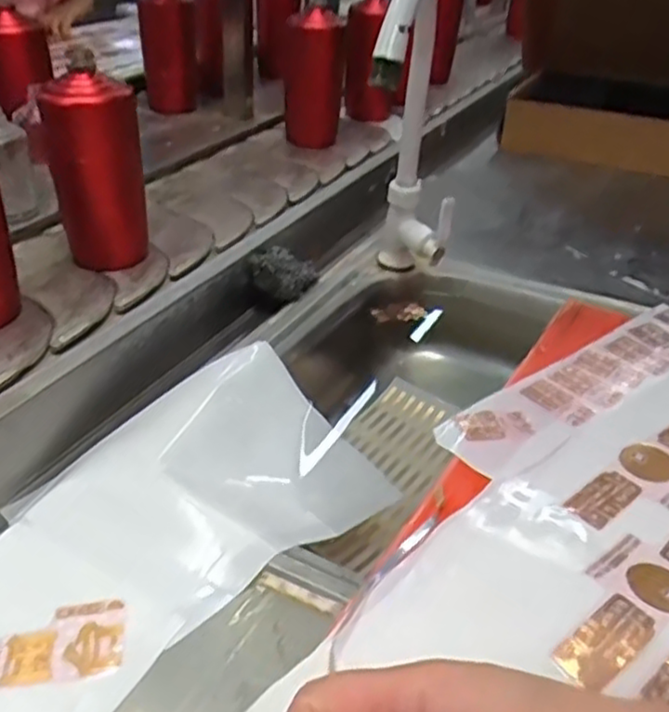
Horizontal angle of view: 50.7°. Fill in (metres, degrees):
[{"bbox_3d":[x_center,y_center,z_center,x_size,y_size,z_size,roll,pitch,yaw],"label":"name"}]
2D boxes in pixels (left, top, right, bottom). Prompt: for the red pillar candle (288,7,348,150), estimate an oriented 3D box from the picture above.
[{"bbox_3d":[-0.030,-0.396,1.004,0.072,0.167,0.065,-1,37,-7],"label":"red pillar candle"}]

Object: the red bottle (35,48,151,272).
[{"bbox_3d":[-0.221,-0.171,0.667,0.066,0.177,0.072,26,41,26],"label":"red bottle"}]

